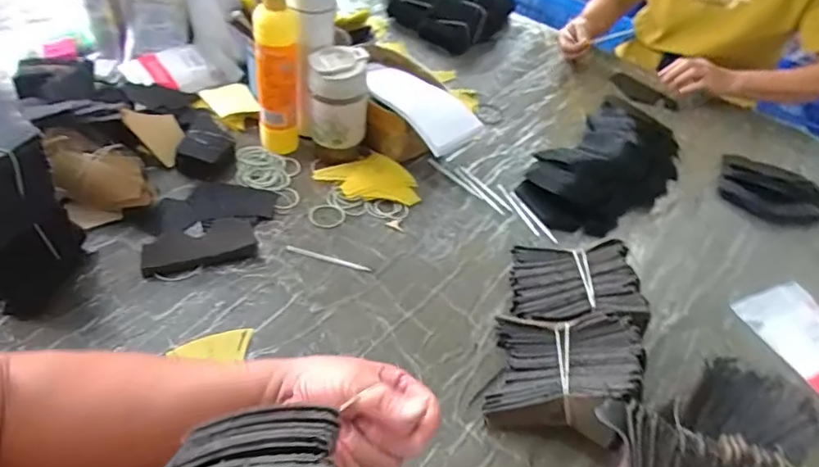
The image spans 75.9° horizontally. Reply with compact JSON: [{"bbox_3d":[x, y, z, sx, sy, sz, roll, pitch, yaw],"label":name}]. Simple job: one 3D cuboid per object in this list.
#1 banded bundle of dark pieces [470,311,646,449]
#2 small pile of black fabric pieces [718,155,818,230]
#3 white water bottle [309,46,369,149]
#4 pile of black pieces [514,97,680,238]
[{"bbox_3d":[0.155,0.139,0.539,0.133,0.088,0.124,15,44,5],"label":"banded bundle of dark pieces"},{"bbox_3d":[0.598,-0.066,0.866,0.153,0.022,0.136,26,47,14],"label":"small pile of black fabric pieces"},{"bbox_3d":[-0.099,-0.188,0.737,0.082,0.124,0.067,4,46,-7],"label":"white water bottle"},{"bbox_3d":[0.325,-0.118,0.837,0.173,0.048,0.351,39,51,25],"label":"pile of black pieces"}]

